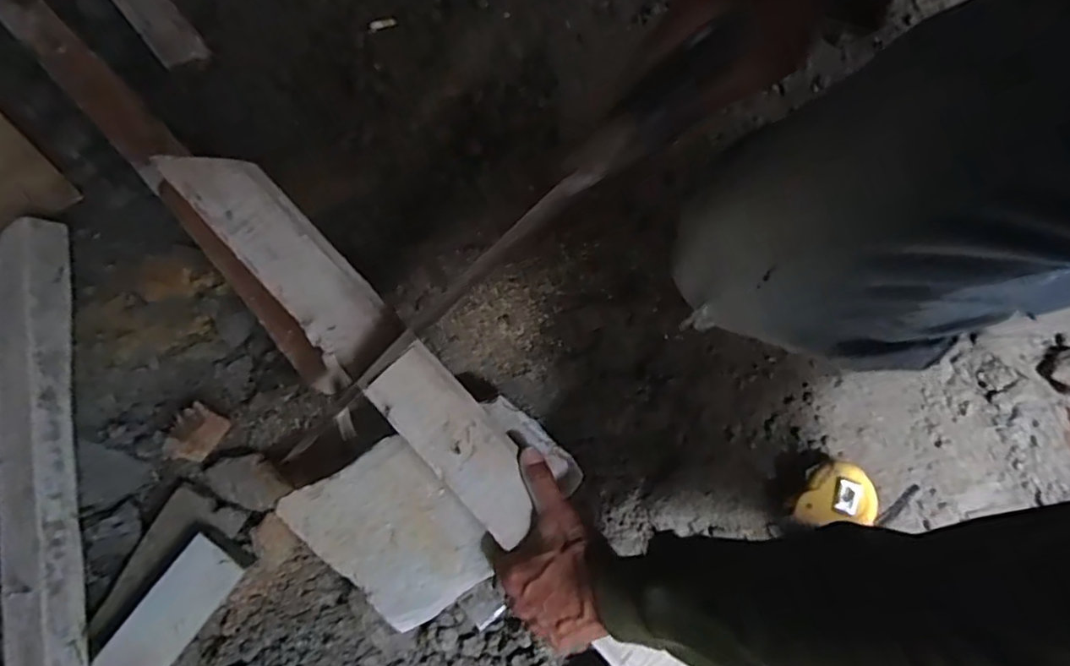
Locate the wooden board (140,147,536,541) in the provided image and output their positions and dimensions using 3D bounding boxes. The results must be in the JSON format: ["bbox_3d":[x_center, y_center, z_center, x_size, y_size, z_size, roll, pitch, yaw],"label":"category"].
[{"bbox_3d":[-0.140,-0.001,0.499,0.060,0.011,0.396,-43,88,-12],"label":"wooden board"}]

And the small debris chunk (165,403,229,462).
[{"bbox_3d":[-0.341,0.103,0.622,0.037,0.038,0.056,31,75,9],"label":"small debris chunk"}]

